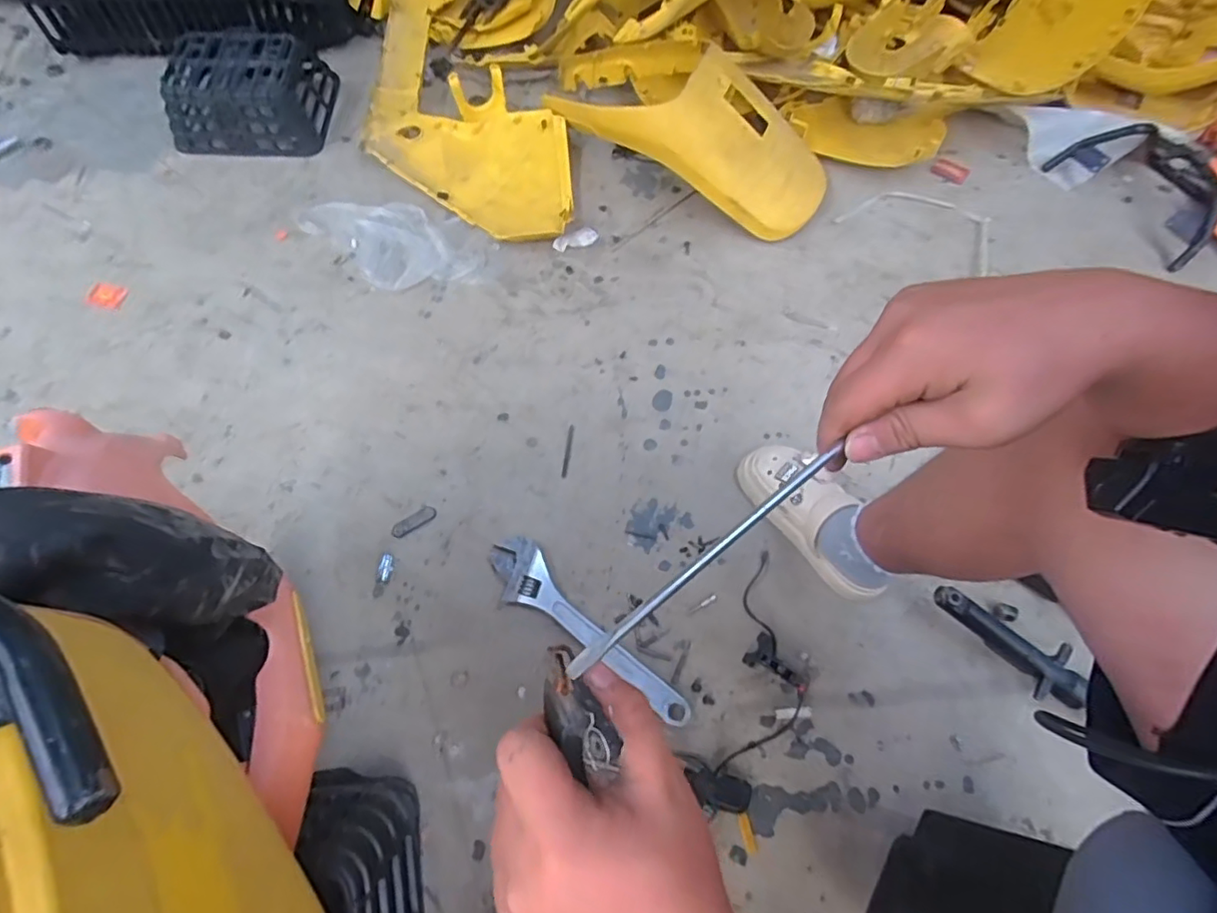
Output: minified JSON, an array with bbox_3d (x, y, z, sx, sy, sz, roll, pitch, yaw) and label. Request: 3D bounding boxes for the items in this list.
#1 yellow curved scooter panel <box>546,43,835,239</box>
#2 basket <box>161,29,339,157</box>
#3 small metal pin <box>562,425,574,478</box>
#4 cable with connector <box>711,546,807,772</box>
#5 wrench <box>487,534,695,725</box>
[{"bbox_3d":[0.156,-0.638,1.117,0.563,0.194,0.239,23,65,9],"label":"yellow curved scooter panel"},{"bbox_3d":[-0.757,-0.764,1.218,0.297,0.115,0.227,1,66,0],"label":"basket"},{"bbox_3d":[-0.067,-0.009,0.959,0.010,0.004,0.095,6,66,2],"label":"small metal pin"},{"bbox_3d":[0.224,0.277,0.795,0.097,0.023,0.292,14,67,6],"label":"cable with connector"},{"bbox_3d":[-0.039,0.243,0.805,0.076,0.017,0.347,-42,73,-17],"label":"wrench"}]

